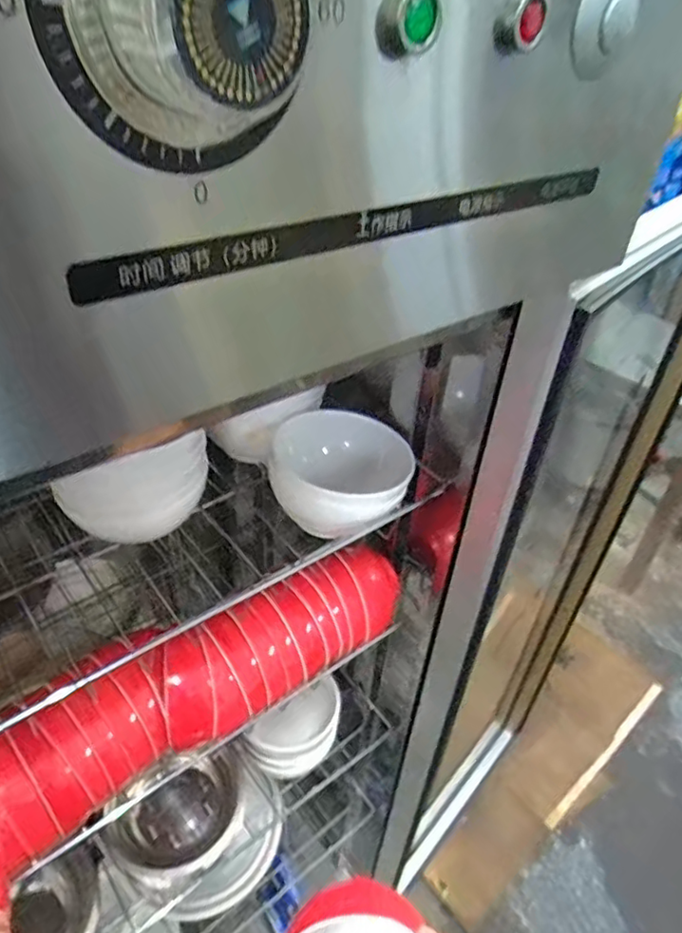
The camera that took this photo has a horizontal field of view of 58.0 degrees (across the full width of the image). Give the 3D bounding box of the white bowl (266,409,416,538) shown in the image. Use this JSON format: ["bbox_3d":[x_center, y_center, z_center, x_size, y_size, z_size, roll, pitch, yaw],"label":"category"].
[{"bbox_3d":[0.001,0.006,0.538,0.119,0.063,0.119,3,39,-2],"label":"white bowl"}]

